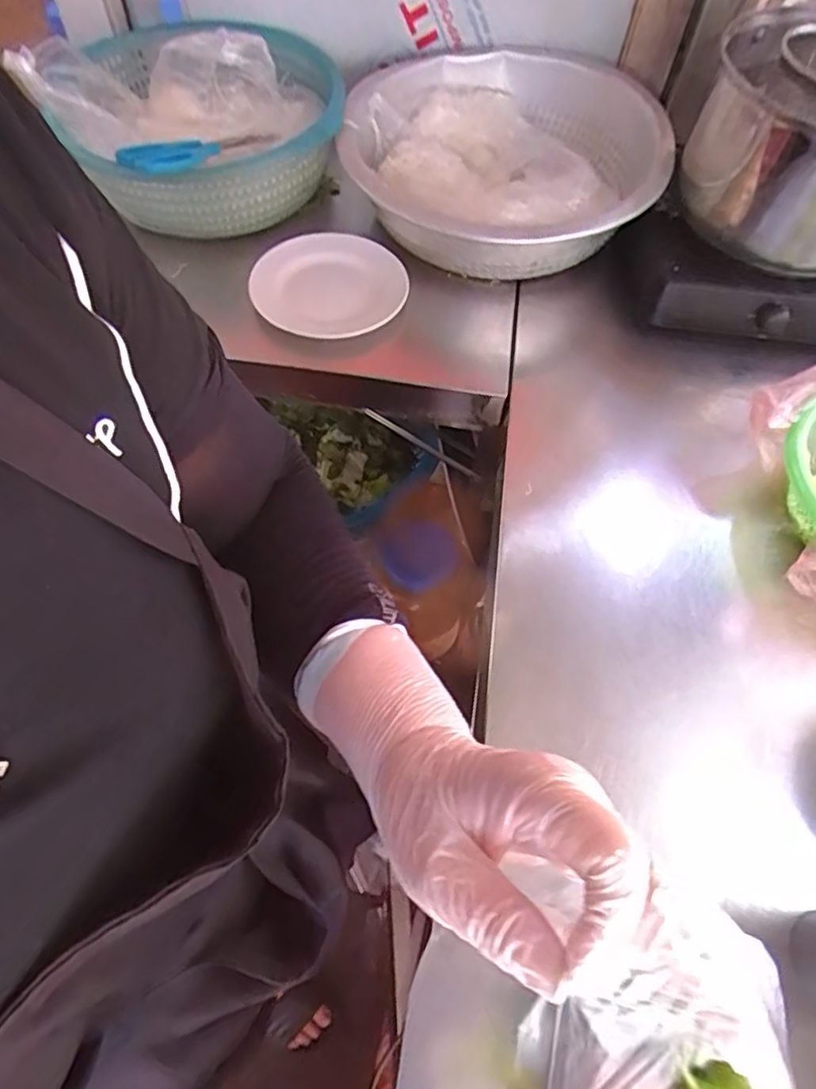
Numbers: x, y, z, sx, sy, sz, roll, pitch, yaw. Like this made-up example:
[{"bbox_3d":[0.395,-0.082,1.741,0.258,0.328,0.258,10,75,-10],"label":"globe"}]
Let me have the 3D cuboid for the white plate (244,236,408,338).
[{"bbox_3d":[-0.084,-0.285,0.681,0.165,0.017,0.160,1,60,-2],"label":"white plate"}]

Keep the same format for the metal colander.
[{"bbox_3d":[0.114,-0.443,0.727,0.333,0.103,0.358,1,60,-2],"label":"metal colander"}]

